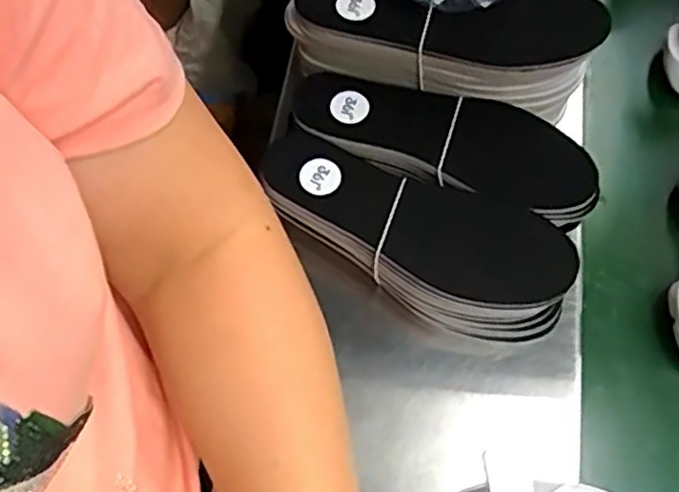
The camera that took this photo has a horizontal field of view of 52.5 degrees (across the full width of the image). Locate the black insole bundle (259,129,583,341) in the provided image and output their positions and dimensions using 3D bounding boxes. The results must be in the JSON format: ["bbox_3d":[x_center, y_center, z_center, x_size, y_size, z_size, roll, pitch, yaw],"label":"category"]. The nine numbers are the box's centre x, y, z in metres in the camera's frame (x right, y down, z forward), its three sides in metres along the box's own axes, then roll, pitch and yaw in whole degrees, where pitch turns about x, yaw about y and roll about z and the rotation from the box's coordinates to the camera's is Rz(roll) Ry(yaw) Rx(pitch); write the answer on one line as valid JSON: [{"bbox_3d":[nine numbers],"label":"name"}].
[{"bbox_3d":[0.048,-0.004,0.457,0.208,0.061,0.081,23,67,15],"label":"black insole bundle"}]

